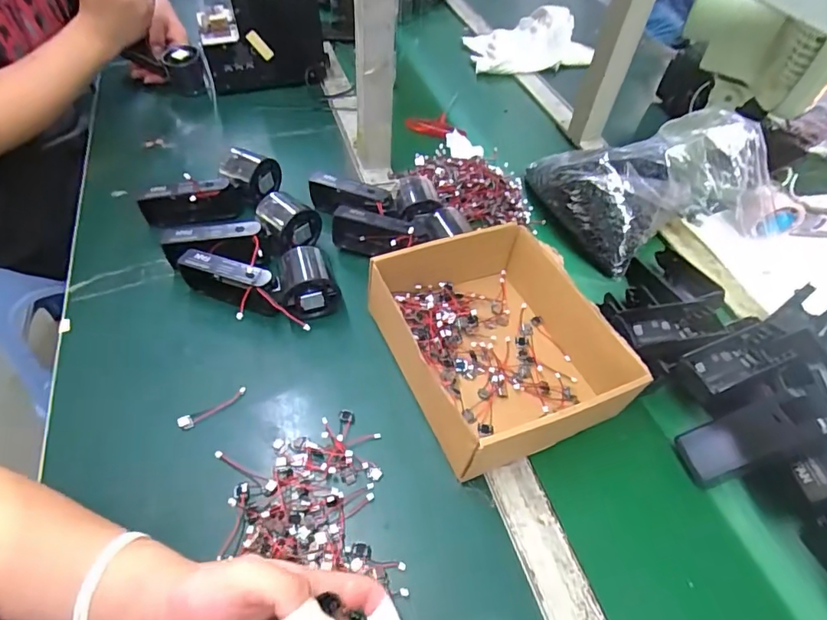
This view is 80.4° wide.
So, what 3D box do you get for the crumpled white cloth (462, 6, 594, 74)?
[{"bbox_3d":[0.221,-0.499,0.901,0.235,0.091,0.103,1,51,-2],"label":"crumpled white cloth"}]

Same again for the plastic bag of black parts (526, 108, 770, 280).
[{"bbox_3d":[0.302,-0.169,0.611,0.247,0.124,0.190,-8,52,-9],"label":"plastic bag of black parts"}]

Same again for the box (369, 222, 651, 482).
[{"bbox_3d":[0.079,0.026,0.467,0.192,0.076,0.209,-17,54,-15],"label":"box"}]

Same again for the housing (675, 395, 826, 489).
[{"bbox_3d":[0.279,0.107,0.408,0.108,0.015,0.044,-34,48,23],"label":"housing"}]

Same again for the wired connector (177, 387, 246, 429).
[{"bbox_3d":[-0.182,0.089,0.445,0.063,0.011,0.011,-31,59,-25],"label":"wired connector"}]

